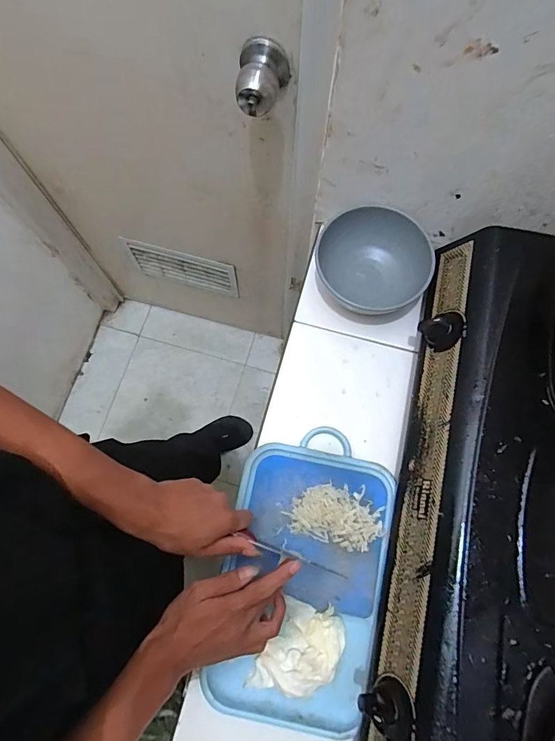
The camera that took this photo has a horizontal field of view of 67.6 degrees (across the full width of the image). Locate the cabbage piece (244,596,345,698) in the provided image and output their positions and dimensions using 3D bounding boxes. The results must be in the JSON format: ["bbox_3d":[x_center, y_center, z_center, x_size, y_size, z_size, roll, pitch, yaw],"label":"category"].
[{"bbox_3d":[0.026,0.327,0.491,0.101,0.025,0.099,9,74,2],"label":"cabbage piece"}]

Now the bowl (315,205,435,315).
[{"bbox_3d":[0.145,-0.162,0.620,0.160,0.076,0.142,34,77,9],"label":"bowl"}]

